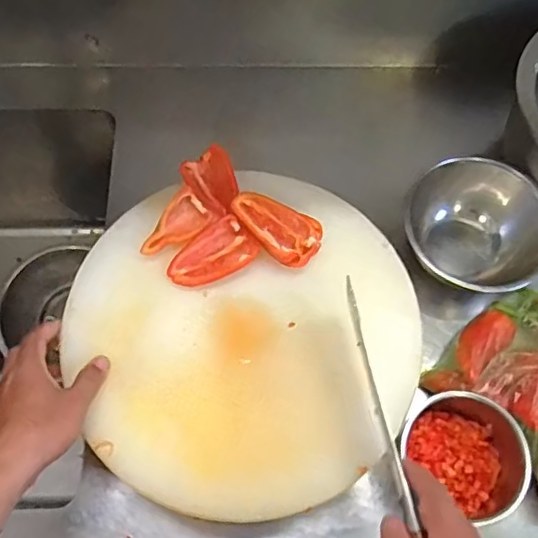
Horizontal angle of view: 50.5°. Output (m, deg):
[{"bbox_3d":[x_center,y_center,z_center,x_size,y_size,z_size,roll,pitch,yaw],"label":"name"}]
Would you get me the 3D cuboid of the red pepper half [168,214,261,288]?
[{"bbox_3d":[-0.059,-0.014,0.599,0.091,0.025,0.055,-34,71,-15],"label":"red pepper half"}]

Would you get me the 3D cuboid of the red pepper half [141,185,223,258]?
[{"bbox_3d":[-0.096,-0.044,0.603,0.048,0.022,0.085,38,71,14],"label":"red pepper half"}]

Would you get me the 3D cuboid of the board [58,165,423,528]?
[{"bbox_3d":[-0.021,0.066,0.577,0.333,0.042,0.332,1,66,-1],"label":"board"}]

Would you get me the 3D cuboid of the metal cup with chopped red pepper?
[{"bbox_3d":[0.195,0.172,0.557,0.100,0.073,0.114,-39,73,-17],"label":"metal cup with chopped red pepper"}]

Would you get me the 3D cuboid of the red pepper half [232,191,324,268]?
[{"bbox_3d":[0.006,-0.043,0.601,0.098,0.031,0.055,30,69,11],"label":"red pepper half"}]

